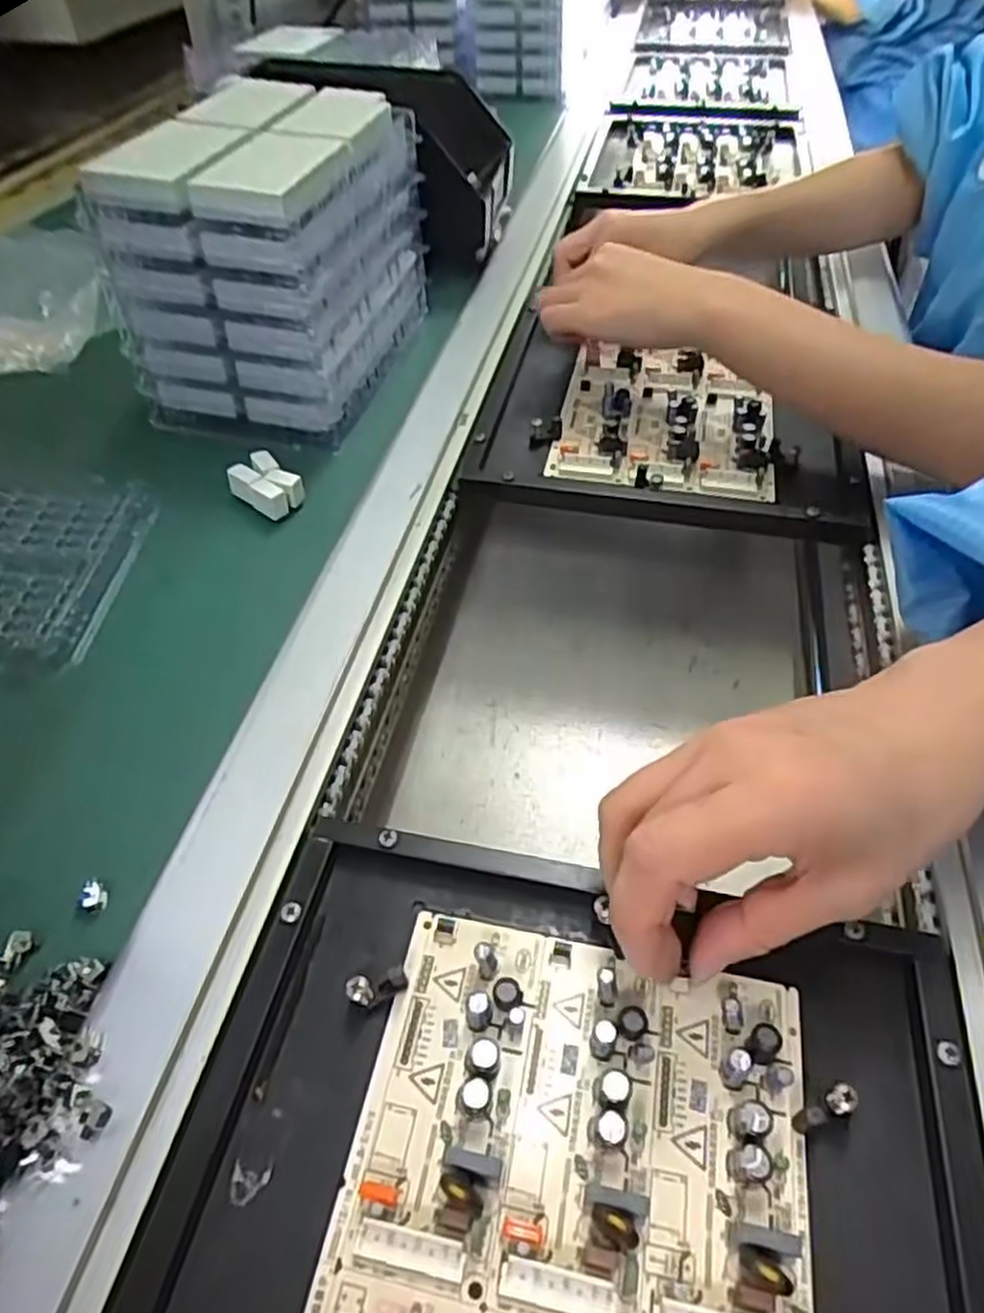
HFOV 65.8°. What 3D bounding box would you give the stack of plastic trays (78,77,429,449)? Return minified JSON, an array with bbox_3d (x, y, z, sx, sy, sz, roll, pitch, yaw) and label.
[{"bbox_3d":[-0.132,-0.257,0.492,0.125,0.141,0.201,11,48,9],"label":"stack of plastic trays"}]

